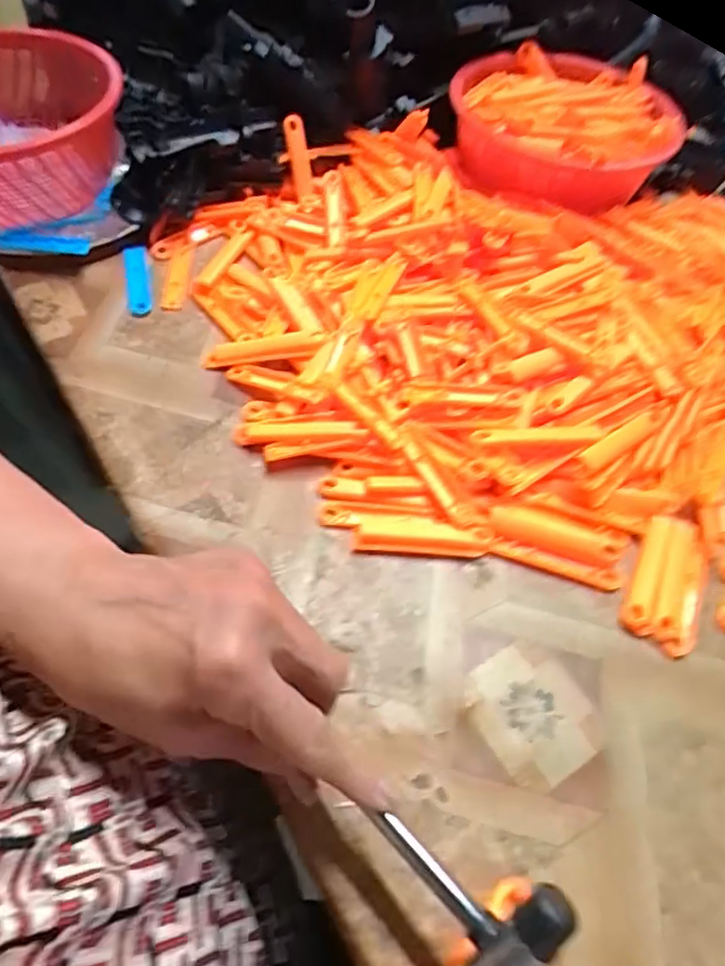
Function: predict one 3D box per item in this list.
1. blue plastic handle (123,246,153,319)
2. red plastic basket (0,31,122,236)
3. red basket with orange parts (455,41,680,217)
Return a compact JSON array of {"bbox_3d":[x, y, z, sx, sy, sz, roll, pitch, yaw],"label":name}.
[{"bbox_3d":[-0.166,-0.151,0.446,0.017,0.006,0.073,-12,57,-8],"label":"blue plastic handle"},{"bbox_3d":[-0.272,-0.265,0.463,0.187,0.086,0.163,39,64,23],"label":"red plastic basket"},{"bbox_3d":[0.162,-0.300,0.502,0.167,0.044,0.180,-1,59,0],"label":"red basket with orange parts"}]

